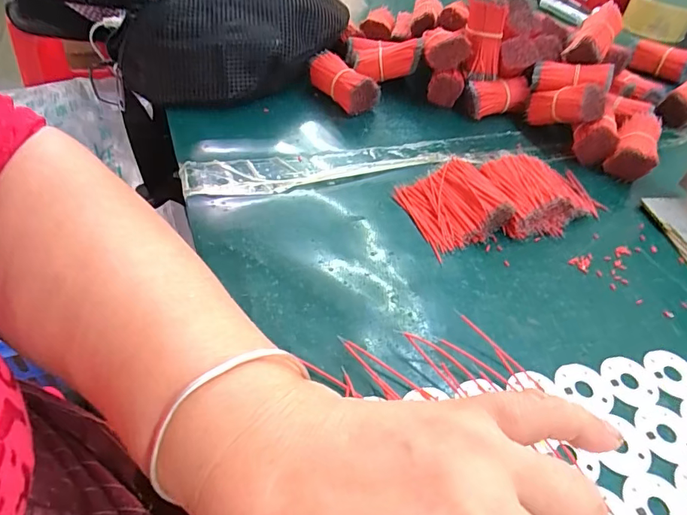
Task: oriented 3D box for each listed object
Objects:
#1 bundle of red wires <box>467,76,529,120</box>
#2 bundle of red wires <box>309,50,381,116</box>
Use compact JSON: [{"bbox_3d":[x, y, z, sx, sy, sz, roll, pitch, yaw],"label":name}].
[{"bbox_3d":[0.154,-0.158,0.461,0.065,0.032,0.024,-8,48,-15],"label":"bundle of red wires"},{"bbox_3d":[-0.002,-0.167,0.446,0.069,0.037,0.033,36,52,25],"label":"bundle of red wires"}]

